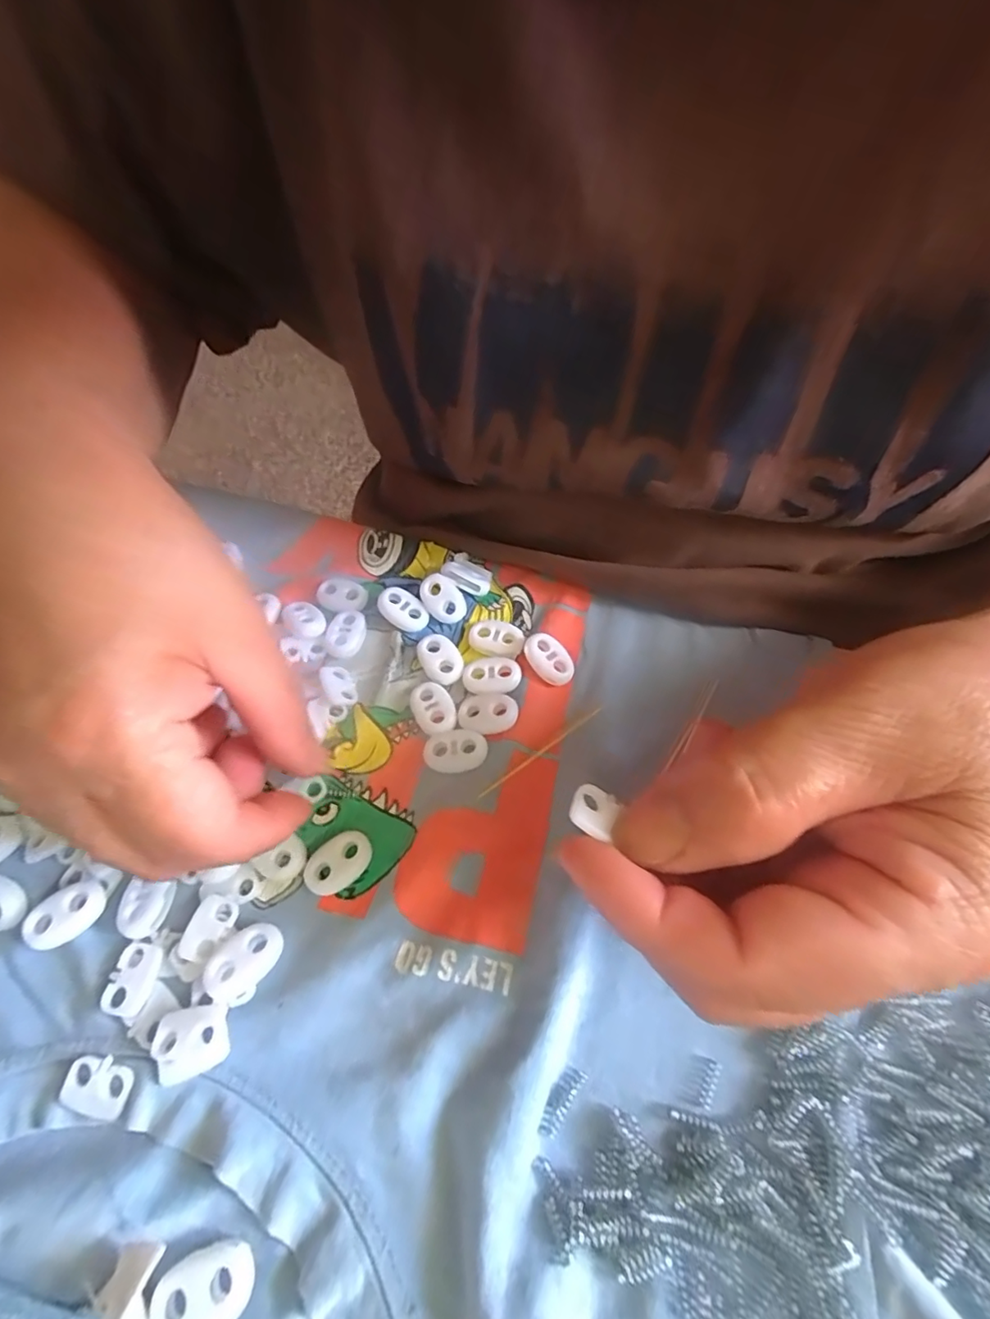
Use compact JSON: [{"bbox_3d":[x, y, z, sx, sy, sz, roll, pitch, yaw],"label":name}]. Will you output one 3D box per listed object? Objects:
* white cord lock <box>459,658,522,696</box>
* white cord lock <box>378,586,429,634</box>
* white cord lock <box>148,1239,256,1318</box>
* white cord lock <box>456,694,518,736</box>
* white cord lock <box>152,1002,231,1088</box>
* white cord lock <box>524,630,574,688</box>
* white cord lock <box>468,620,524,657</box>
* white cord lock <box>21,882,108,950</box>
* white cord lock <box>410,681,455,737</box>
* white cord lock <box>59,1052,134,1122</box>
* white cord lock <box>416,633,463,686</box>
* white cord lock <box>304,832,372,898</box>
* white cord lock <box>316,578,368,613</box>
[{"bbox_3d":[-0.002,0.006,0.205,0.023,0.004,0.015,-2,58,2],"label":"white cord lock"},{"bbox_3d":[-0.038,-0.020,0.225,0.022,0.004,0.014,35,79,-3],"label":"white cord lock"},{"bbox_3d":[-0.068,0.147,0.125,0.022,0.004,0.015,-13,58,-5],"label":"white cord lock"},{"bbox_3d":[-0.003,0.020,0.198,0.021,0.004,0.014,6,58,7],"label":"white cord lock"},{"bbox_3d":[-0.084,0.106,0.150,0.019,0.005,0.016,-14,58,-6],"label":"white cord lock"},{"bbox_3d":[0.021,-0.001,0.208,0.014,0.004,0.022,-38,80,-11],"label":"white cord lock"},{"bbox_3d":[0.000,-0.009,0.216,0.022,0.004,0.015,3,58,5],"label":"white cord lock"},{"bbox_3d":[-0.133,0.079,0.168,0.021,0.008,0.014,-35,62,-18],"label":"white cord lock"},{"bbox_3d":[-0.023,0.018,0.201,0.014,0.004,0.023,-26,60,-13],"label":"white cord lock"},{"bbox_3d":[-0.108,0.116,0.147,0.018,0.004,0.013,16,60,13],"label":"white cord lock"},{"bbox_3d":[-0.022,-0.001,0.212,0.015,0.005,0.022,-28,61,-14],"label":"white cord lock"},{"bbox_3d":[-0.050,0.066,0.176,0.022,0.004,0.015,-34,62,-17],"label":"white cord lock"},{"bbox_3d":[-0.066,-0.028,0.233,0.021,0.005,0.015,23,62,17],"label":"white cord lock"}]

